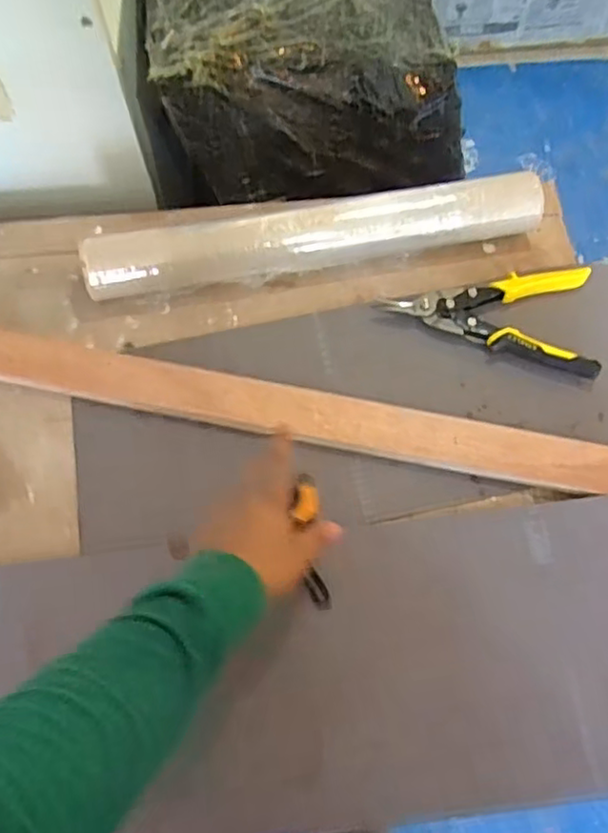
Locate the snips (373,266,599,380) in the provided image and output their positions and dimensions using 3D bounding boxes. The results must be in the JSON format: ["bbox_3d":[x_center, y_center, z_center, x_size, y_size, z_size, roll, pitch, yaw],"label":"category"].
[{"bbox_3d":[0.202,-0.111,0.706,0.221,0.030,0.137,6,65,3],"label":"snips"}]

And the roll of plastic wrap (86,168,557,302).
[{"bbox_3d":[0.014,-0.206,0.734,0.520,0.067,0.067,-9,65,-4],"label":"roll of plastic wrap"}]

